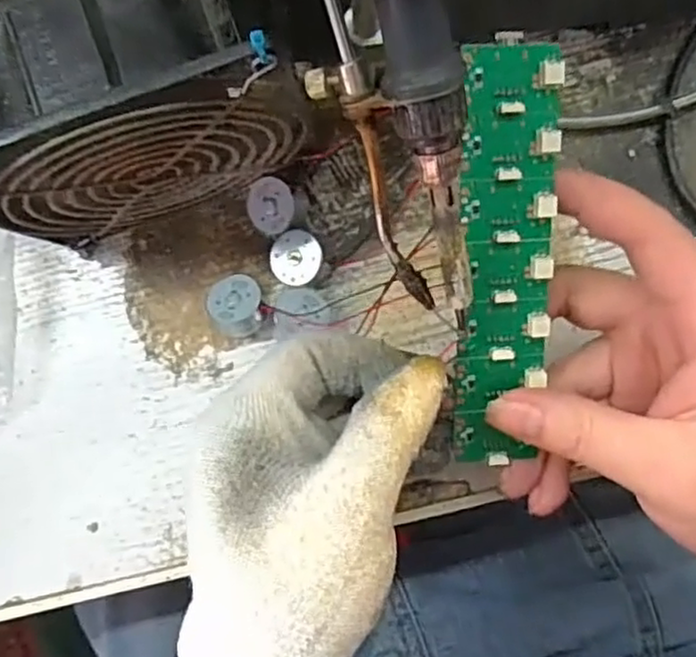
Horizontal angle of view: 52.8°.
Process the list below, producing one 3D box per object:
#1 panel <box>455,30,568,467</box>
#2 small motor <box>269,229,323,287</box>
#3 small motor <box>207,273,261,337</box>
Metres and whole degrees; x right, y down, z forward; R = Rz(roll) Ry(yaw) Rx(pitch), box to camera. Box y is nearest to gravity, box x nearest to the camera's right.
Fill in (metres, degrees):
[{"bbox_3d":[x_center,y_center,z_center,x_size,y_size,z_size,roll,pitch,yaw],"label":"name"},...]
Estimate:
[{"bbox_3d":[0.051,-0.020,0.230,0.030,0.006,0.138,1,106,3],"label":"panel"},{"bbox_3d":[-0.022,-0.030,0.299,0.023,0.017,0.022,0,89,3],"label":"small motor"},{"bbox_3d":[-0.047,-0.010,0.300,0.021,0.018,0.026,-8,88,3],"label":"small motor"}]

